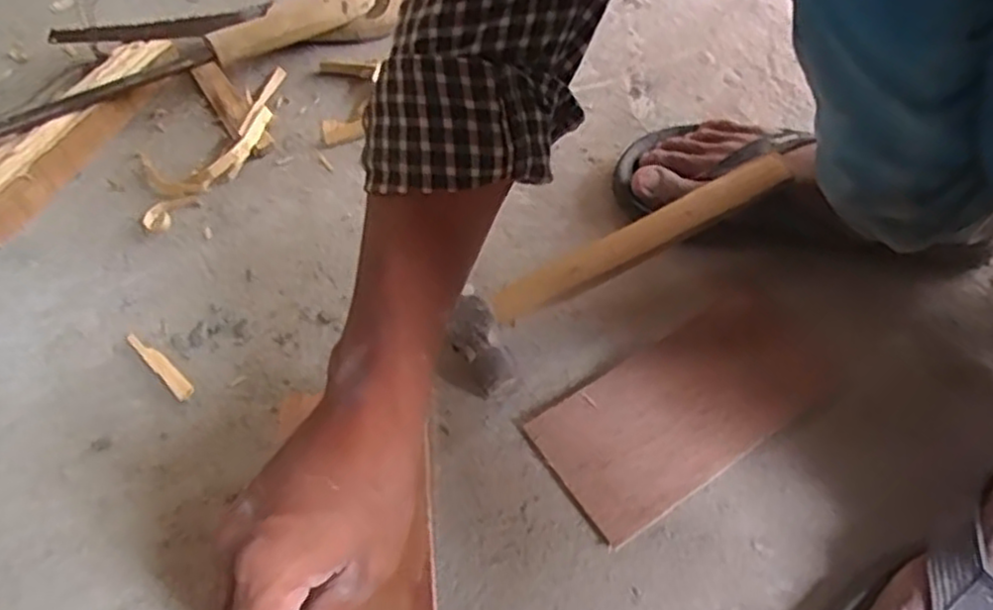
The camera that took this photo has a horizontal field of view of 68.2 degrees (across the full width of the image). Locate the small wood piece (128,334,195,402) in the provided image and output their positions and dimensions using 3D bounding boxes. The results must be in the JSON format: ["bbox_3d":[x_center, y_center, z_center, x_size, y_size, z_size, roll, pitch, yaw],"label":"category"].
[{"bbox_3d":[-0.226,0.040,0.493,0.068,0.009,0.012,38,64,23],"label":"small wood piece"}]

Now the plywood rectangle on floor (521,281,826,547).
[{"bbox_3d":[0.120,0.065,0.474,0.187,0.008,0.093,-30,61,-18],"label":"plywood rectangle on floor"}]

